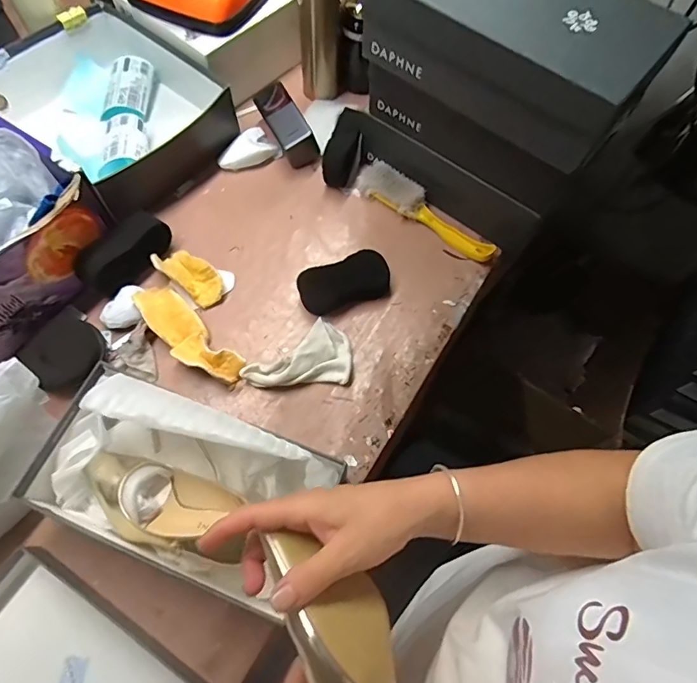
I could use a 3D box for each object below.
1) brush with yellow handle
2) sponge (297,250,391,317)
[{"bbox_3d":[0.116,-0.194,0.690,0.230,0.032,0.049,37,70,13],"label":"brush with yellow handle"},{"bbox_3d":[-0.006,-0.082,0.641,0.124,0.033,0.059,-16,68,-9],"label":"sponge"}]

